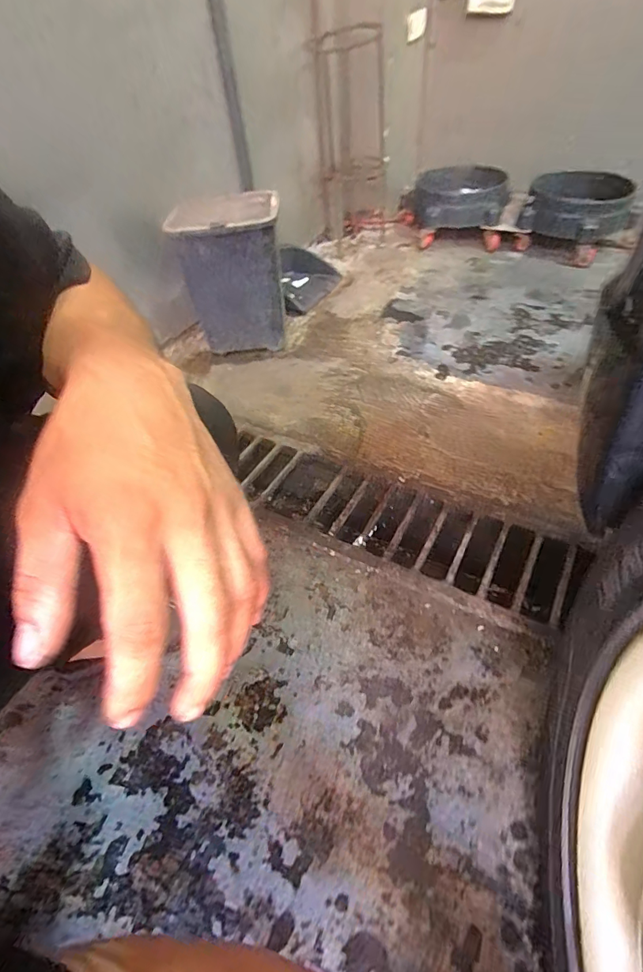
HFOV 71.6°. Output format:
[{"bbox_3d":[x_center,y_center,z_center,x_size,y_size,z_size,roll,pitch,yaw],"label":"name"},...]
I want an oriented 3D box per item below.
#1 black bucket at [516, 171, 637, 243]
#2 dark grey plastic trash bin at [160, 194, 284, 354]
[{"bbox_3d":[0.795,-0.877,1.382,0.303,0.114,0.305,17,52,20],"label":"black bucket"},{"bbox_3d":[-0.198,-0.504,1.085,0.214,0.305,0.218,-2,48,4],"label":"dark grey plastic trash bin"}]

